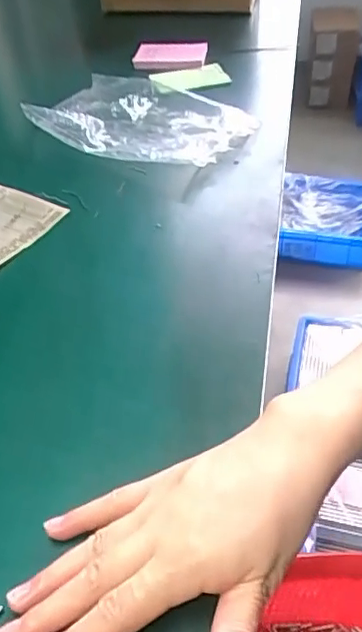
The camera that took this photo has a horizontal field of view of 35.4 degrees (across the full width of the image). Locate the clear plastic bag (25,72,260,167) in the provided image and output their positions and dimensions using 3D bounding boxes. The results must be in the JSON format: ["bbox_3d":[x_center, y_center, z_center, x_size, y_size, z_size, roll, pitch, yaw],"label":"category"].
[{"bbox_3d":[-0.047,-0.222,0.653,0.231,0.041,0.146,22,48,25],"label":"clear plastic bag"}]

